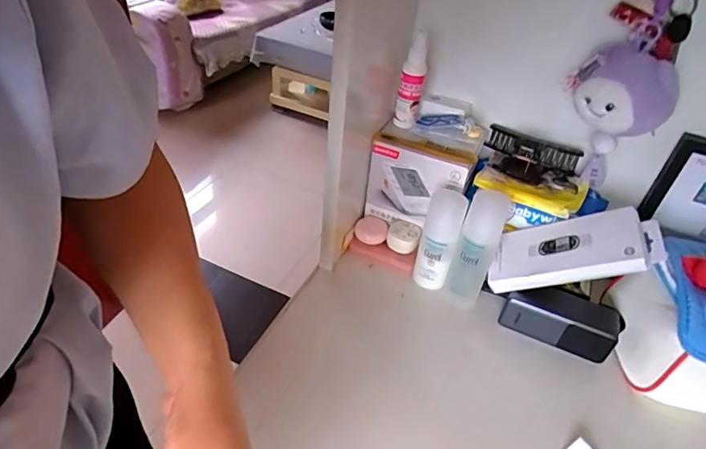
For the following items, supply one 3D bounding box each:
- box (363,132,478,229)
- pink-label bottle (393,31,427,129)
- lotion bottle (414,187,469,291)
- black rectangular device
[{"bbox_3d":[0.089,-0.056,0.653,0.134,0.123,0.044,24,43,20],"label":"box"},{"bbox_3d":[0.078,-0.187,0.619,0.031,0.118,0.034,5,39,-2],"label":"pink-label bottle"},{"bbox_3d":[0.112,0.020,0.612,0.048,0.134,0.049,14,40,9],"label":"lotion bottle"},{"bbox_3d":[0.258,0.115,0.586,0.128,0.054,0.052,21,42,17],"label":"black rectangular device"}]

